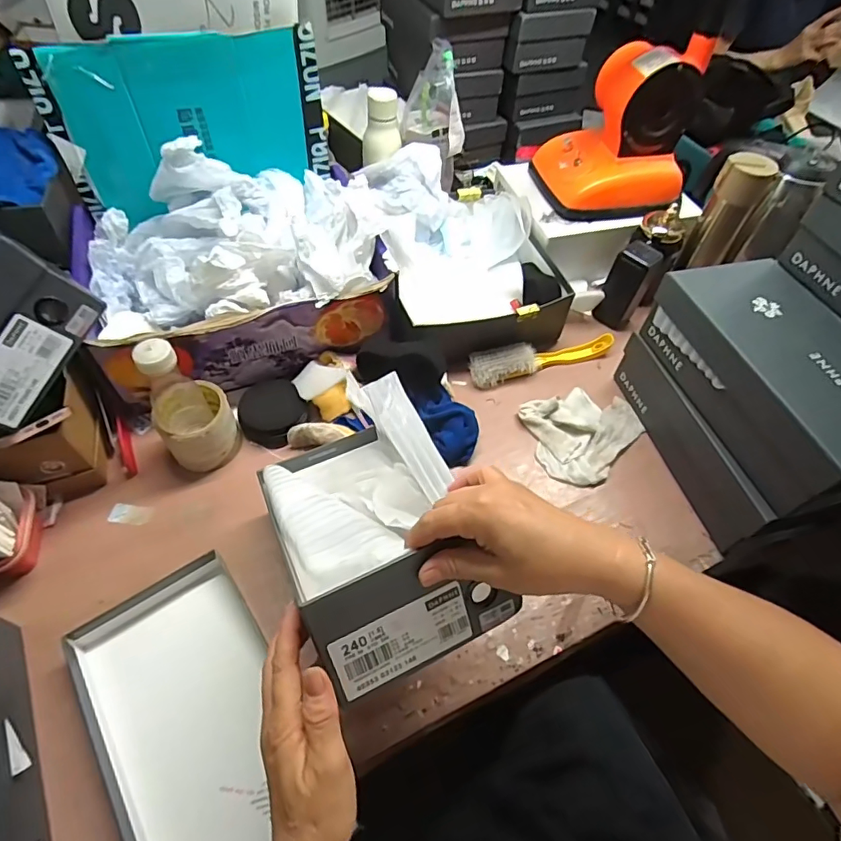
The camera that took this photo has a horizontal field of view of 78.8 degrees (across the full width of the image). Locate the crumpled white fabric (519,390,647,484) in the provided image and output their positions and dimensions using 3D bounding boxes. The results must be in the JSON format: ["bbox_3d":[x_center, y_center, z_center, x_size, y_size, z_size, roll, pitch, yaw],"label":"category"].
[{"bbox_3d":[0.237,0.016,0.717,0.161,0.027,0.139,-15,57,-13],"label":"crumpled white fabric"}]

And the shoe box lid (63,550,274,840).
[{"bbox_3d":[-0.209,0.294,0.492,0.159,0.044,0.299,-29,61,-21],"label":"shoe box lid"}]

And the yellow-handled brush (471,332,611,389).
[{"bbox_3d":[0.189,-0.095,0.786,0.230,0.039,0.051,-10,56,-10],"label":"yellow-handled brush"}]

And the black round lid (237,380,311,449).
[{"bbox_3d":[-0.201,-0.010,0.697,0.085,0.033,0.088,1,55,-2],"label":"black round lid"}]

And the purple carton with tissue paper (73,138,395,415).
[{"bbox_3d":[-0.264,-0.227,0.730,0.391,0.200,0.317,-21,58,-17],"label":"purple carton with tissue paper"}]

